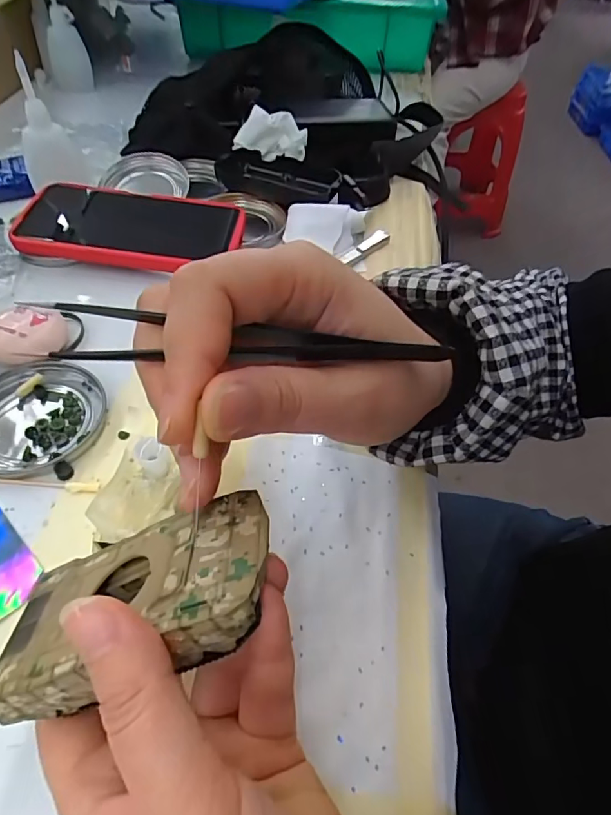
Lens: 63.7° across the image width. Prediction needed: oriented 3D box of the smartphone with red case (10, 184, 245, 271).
[{"bbox_3d":[-0.141,-0.140,0.388,0.170,0.021,0.081,7,51,1],"label":"smartphone with red case"}]

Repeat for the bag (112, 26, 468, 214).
[{"bbox_3d":[-0.008,-0.318,0.504,0.277,0.079,0.286,21,51,14],"label":"bag"}]

